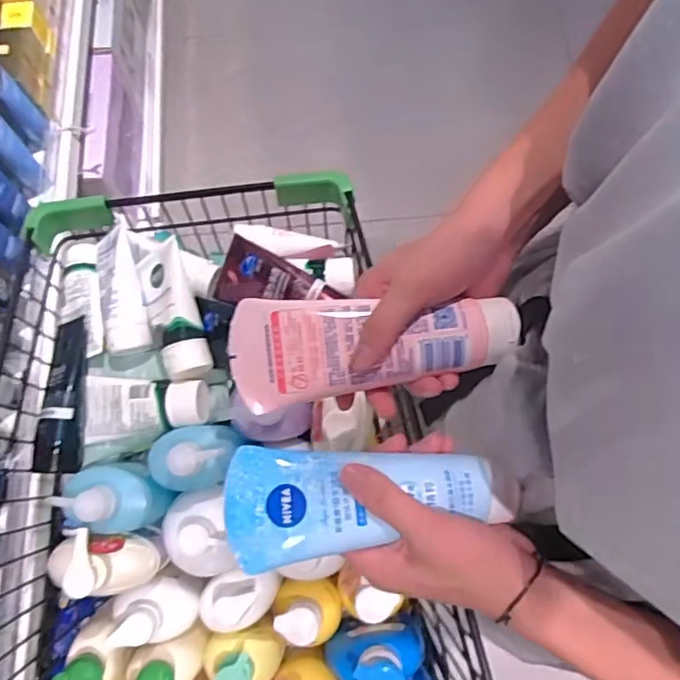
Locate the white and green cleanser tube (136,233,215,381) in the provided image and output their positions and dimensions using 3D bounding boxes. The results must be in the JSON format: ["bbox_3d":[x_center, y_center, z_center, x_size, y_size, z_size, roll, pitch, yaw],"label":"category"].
[{"bbox_3d":[-0.180,-0.032,0.661,0.053,0.040,0.155,-19,72,-5],"label":"white and green cleanser tube"}]

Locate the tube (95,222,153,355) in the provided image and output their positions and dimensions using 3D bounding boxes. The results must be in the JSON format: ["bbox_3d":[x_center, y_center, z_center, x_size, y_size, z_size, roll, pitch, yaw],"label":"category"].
[{"bbox_3d":[-0.244,-0.056,0.678,0.054,0.036,0.145,-16,72,-4],"label":"tube"}]

